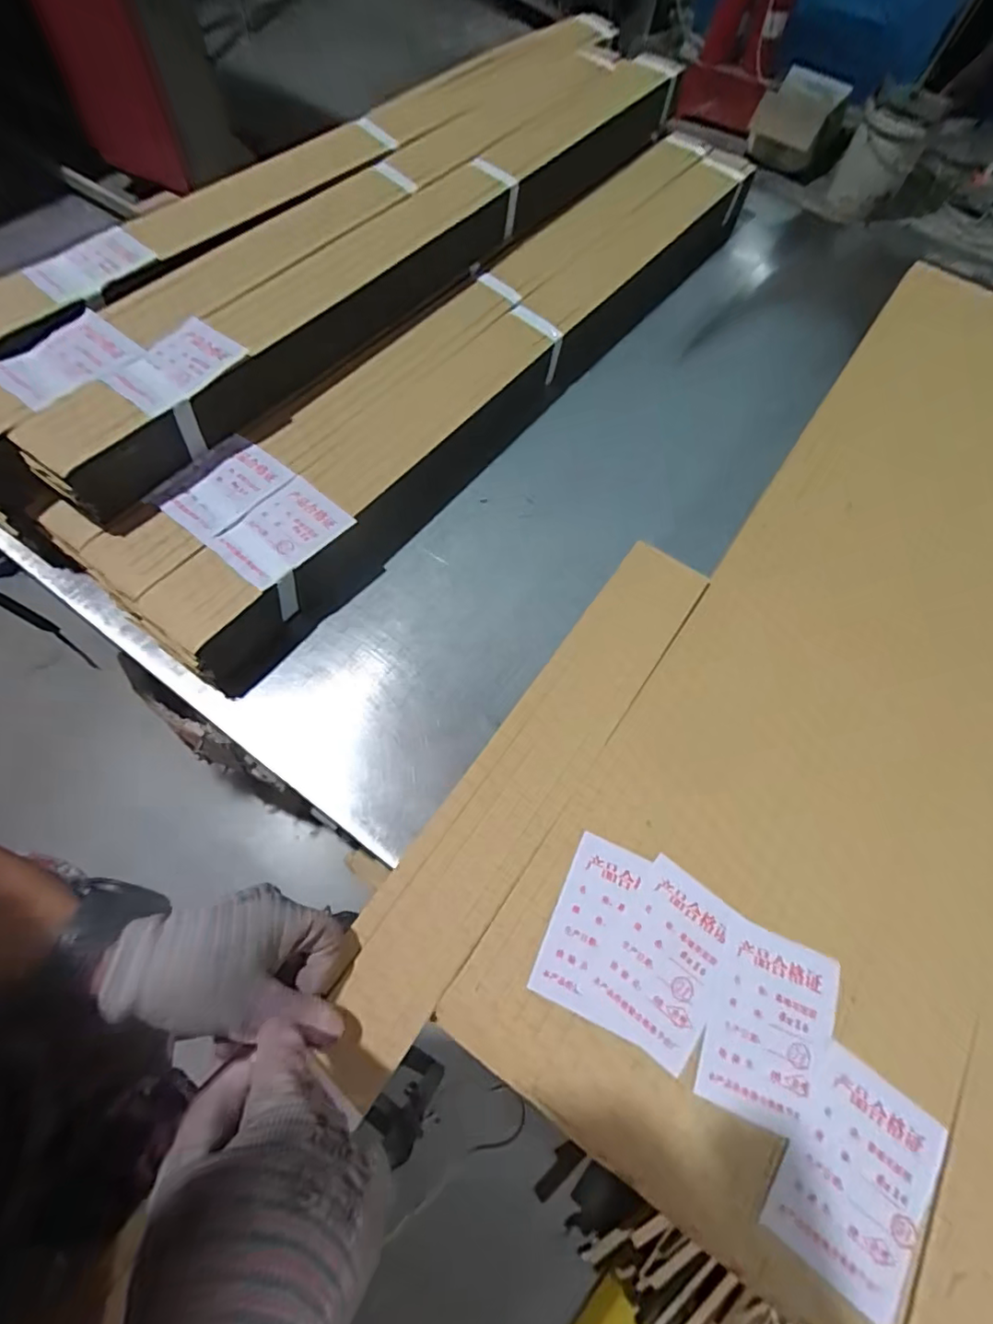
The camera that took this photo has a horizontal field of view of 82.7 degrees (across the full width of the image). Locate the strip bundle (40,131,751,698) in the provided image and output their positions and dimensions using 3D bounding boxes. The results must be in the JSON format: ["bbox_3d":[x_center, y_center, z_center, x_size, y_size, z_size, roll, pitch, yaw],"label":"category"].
[{"bbox_3d":[-0.003,-0.379,0.665,0.214,0.075,0.988,34,67,12],"label":"strip bundle"}]

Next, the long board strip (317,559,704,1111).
[{"bbox_3d":[0.026,0.077,0.417,0.073,0.010,0.440,33,67,11],"label":"long board strip"}]

